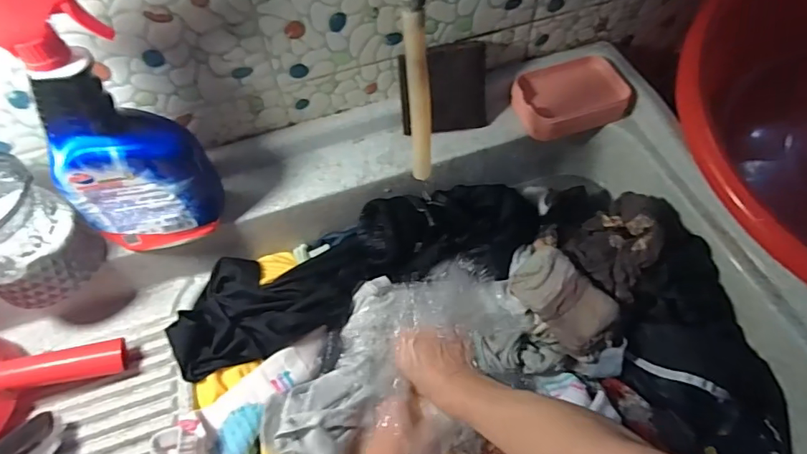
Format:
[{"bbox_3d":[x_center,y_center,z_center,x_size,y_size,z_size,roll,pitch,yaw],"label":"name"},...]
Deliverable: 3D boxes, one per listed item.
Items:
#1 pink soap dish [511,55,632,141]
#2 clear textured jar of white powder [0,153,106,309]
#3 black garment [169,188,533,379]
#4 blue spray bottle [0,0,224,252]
[{"bbox_3d":[0.199,-0.158,0.586,0.131,0.034,0.094,-14,58,-6],"label":"pink soap dish"},{"bbox_3d":[-0.374,0.007,0.467,0.106,0.116,0.097,-1,57,2],"label":"clear textured jar of white powder"},{"bbox_3d":[-0.043,0.038,0.552,0.427,0.054,0.123,-17,58,-8],"label":"black garment"},{"bbox_3d":[-0.261,-0.086,0.432,0.125,0.278,0.065,-14,51,-6],"label":"blue spray bottle"}]

